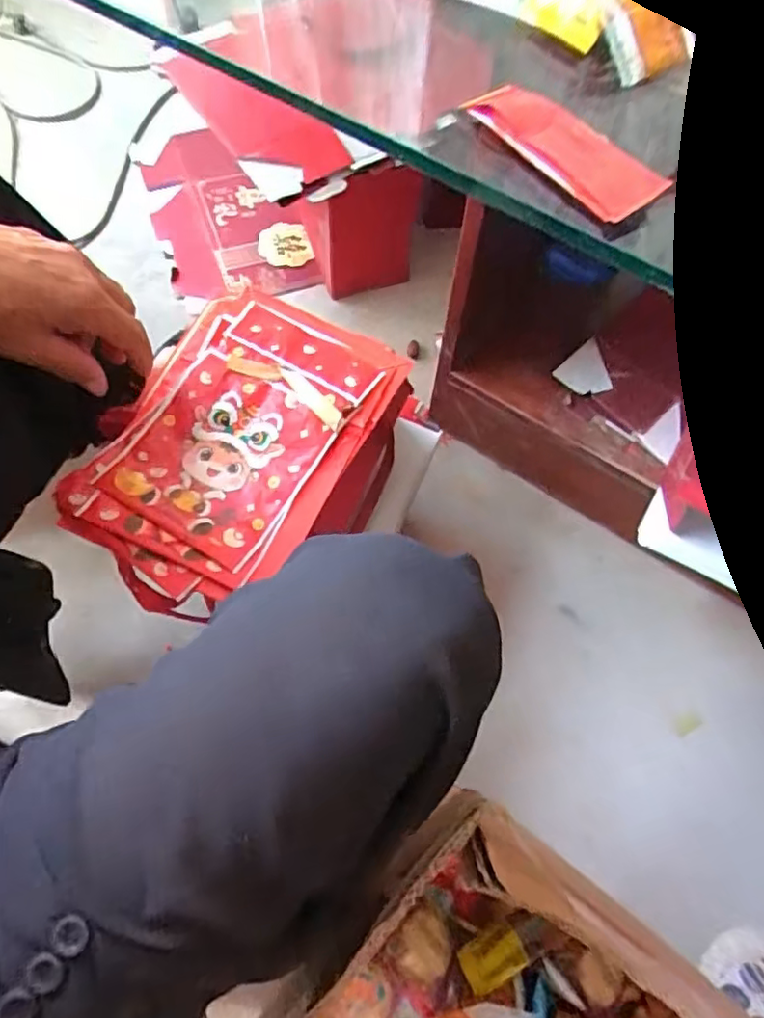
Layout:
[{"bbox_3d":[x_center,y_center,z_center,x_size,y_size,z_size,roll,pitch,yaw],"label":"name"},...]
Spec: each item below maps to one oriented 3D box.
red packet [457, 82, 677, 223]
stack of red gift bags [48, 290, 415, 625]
[{"bbox_3d":[0.088,-0.178,0.299,0.045,0.009,0.105,-34,73,-16],"label":"red packet"},{"bbox_3d":[-0.132,-0.063,0.542,0.202,0.040,0.296,28,68,8],"label":"stack of red gift bags"}]

